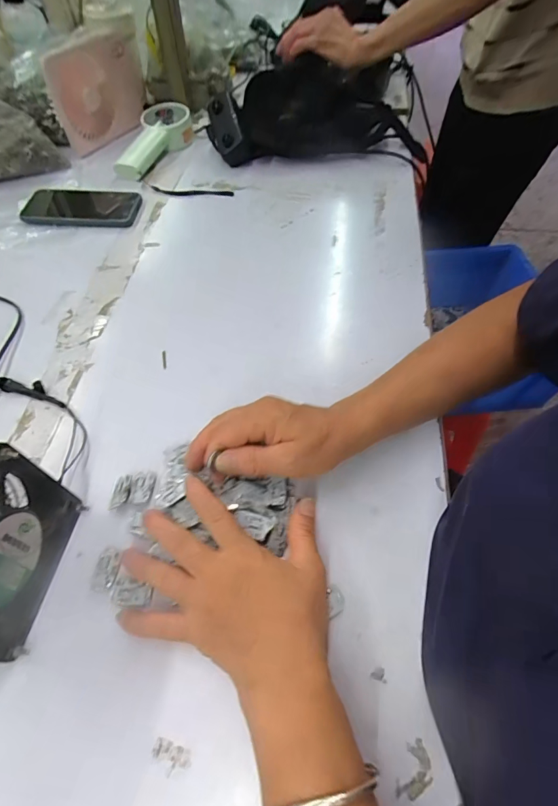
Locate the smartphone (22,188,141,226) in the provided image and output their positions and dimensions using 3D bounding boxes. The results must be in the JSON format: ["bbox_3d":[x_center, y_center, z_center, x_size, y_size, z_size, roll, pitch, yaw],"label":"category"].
[{"bbox_3d":[-0.282,-0.279,0.568,0.165,0.013,0.085,1,58,2],"label":"smartphone"}]

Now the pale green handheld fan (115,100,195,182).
[{"bbox_3d":[-0.196,-0.418,0.637,0.075,0.038,0.180,14,59,9],"label":"pale green handheld fan"}]

